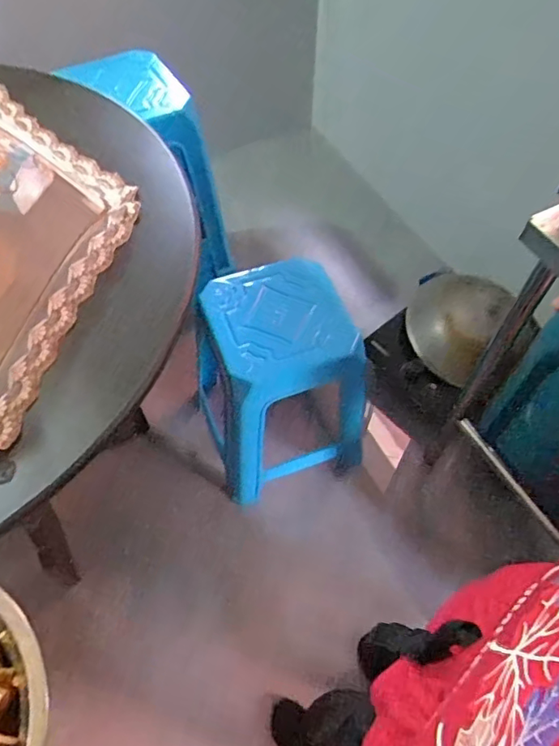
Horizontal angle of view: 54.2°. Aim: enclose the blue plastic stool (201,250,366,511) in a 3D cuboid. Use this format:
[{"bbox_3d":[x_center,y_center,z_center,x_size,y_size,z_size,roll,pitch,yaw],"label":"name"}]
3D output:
[{"bbox_3d":[-0.014,0.011,1.184,0.289,0.431,0.326,-18,60,-12],"label":"blue plastic stool"}]

